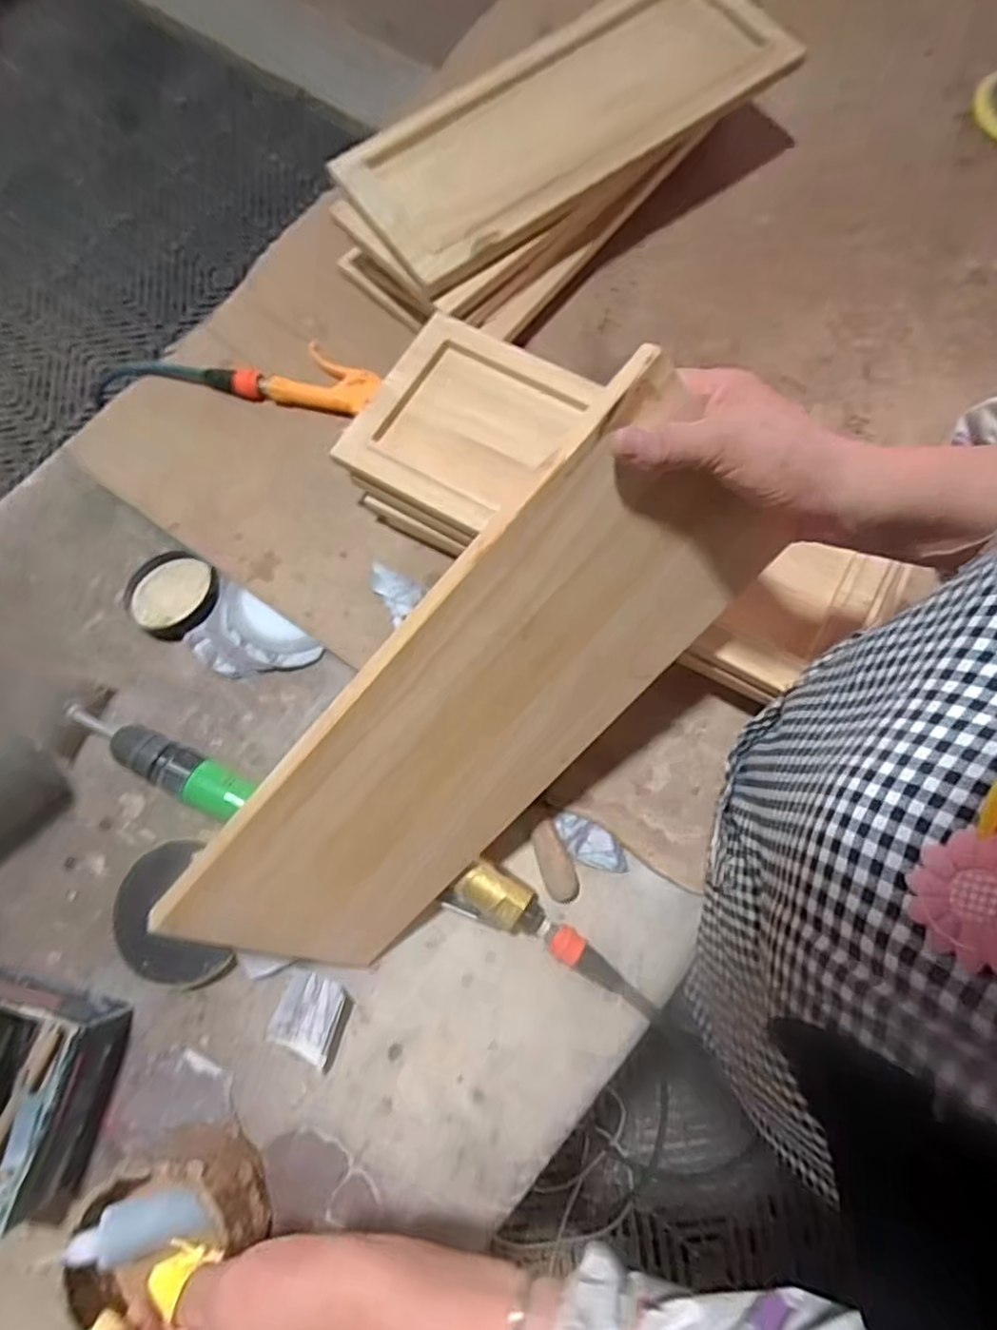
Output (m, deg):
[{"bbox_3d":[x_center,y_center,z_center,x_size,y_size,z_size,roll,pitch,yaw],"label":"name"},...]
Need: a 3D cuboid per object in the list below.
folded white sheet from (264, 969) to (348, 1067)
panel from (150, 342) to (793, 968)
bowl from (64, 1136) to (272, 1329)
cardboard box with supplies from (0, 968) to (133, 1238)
[{"bbox_3d":[-0.153,0.282,0.519,0.052,0.015,0.058,21,75,8],"label":"folded white sheet"},{"bbox_3d":[-0.020,0.044,0.421,0.444,0.182,0.017,-47,40,12],"label":"panel"},{"bbox_3d":[-0.234,0.406,0.462,0.114,0.070,0.112,-39,76,-9],"label":"bowl"},{"bbox_3d":[-0.376,0.313,0.482,0.137,0.091,0.145,11,74,5],"label":"cardboard box with supplies"}]

